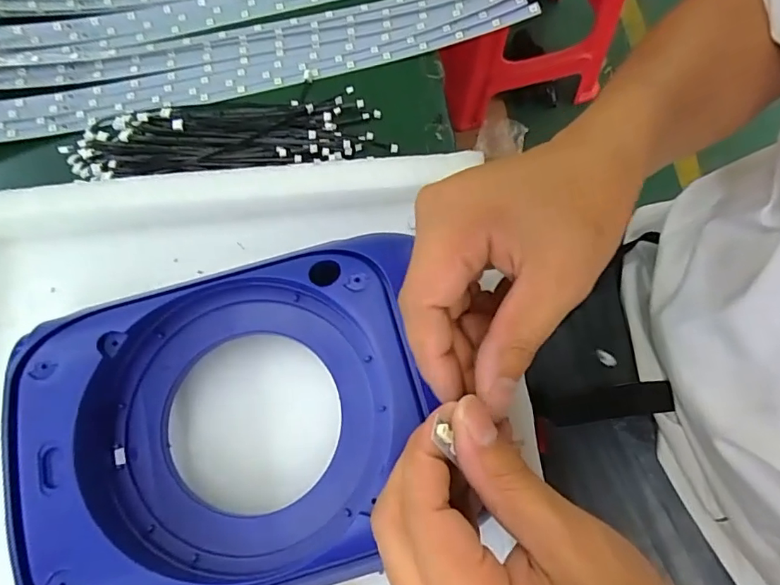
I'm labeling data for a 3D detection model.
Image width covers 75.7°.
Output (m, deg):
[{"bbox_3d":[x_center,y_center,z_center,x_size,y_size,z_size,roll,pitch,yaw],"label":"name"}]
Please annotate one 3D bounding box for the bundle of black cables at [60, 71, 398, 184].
[{"bbox_3d":[-0.119,-0.117,0.360,0.227,0.009,0.069,-4,73,1],"label":"bundle of black cables"}]

